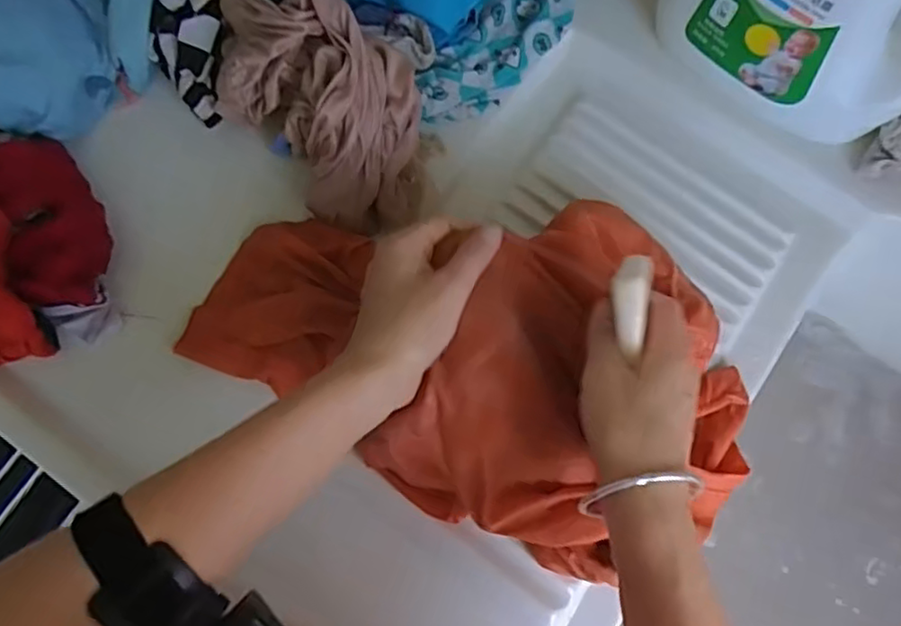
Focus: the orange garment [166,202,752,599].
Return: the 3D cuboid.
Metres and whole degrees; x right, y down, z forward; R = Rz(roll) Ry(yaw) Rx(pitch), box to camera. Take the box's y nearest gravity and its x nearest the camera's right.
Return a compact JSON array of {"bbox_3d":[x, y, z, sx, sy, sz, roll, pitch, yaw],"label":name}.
[{"bbox_3d":[0.026,0.006,0.400,0.356,0.104,0.212,29,80,6],"label":"orange garment"}]

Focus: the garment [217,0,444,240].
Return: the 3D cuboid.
[{"bbox_3d":[-0.080,-0.138,0.435,0.103,0.089,0.165,-36,80,-6],"label":"garment"}]

